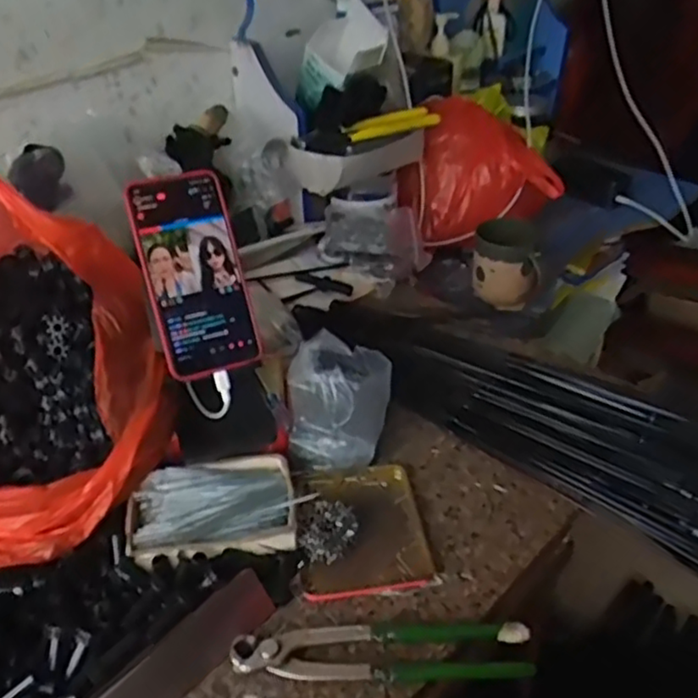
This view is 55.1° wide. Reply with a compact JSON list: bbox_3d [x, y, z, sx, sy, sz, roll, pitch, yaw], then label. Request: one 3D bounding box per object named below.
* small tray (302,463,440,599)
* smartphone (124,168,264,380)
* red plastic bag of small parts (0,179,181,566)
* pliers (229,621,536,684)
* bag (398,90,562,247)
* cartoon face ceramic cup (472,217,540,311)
[{"bbox_3d":[0.009,0.144,0.542,0.100,0.023,0.121,-1,36,-11],"label":"small tray"},{"bbox_3d":[-0.125,-0.062,0.544,0.078,0.160,0.006,-16,3,-19],"label":"smartphone"},{"bbox_3d":[-0.261,-0.005,0.509,0.213,0.207,0.257,-13,38,-15],"label":"red plastic bag of small parts"},{"bbox_3d":[0.023,0.200,0.449,0.197,0.020,0.045,-3,37,-3],"label":"pliers"},{"bbox_3d":[0.172,-0.243,0.934,0.192,0.159,0.157,-14,39,-17],"label":"bag"},{"bbox_3d":[0.204,-0.113,0.874,0.087,0.095,0.084,5,36,-4],"label":"cartoon face ceramic cup"}]

